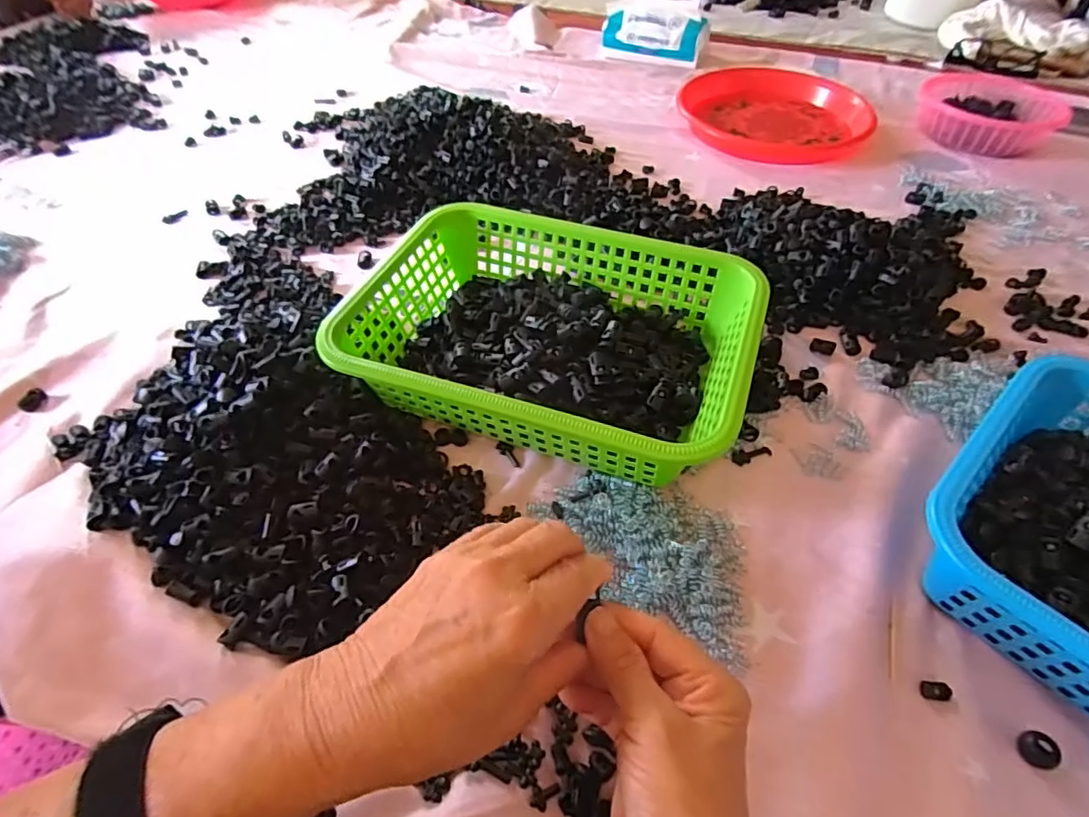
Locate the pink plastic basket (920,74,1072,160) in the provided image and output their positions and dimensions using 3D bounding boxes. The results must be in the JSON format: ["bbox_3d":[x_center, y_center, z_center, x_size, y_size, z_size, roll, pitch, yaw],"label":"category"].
[{"bbox_3d":[0.581,-0.387,0.744,0.167,0.043,0.158,36,60,25],"label":"pink plastic basket"}]

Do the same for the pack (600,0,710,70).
[{"bbox_3d":[0.175,-0.602,0.902,0.164,0.076,0.071,15,53,11],"label":"pack"}]

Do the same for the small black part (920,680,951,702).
[{"bbox_3d":[0.226,0.162,0.325,0.016,0.005,0.011,7,52,5],"label":"small black part"}]

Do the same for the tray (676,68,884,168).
[{"bbox_3d":[0.303,-0.420,0.774,0.217,0.036,0.247,-11,53,-9],"label":"tray"}]

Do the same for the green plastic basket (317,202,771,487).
[{"bbox_3d":[0.007,-0.058,0.451,0.293,0.077,0.209,16,53,11],"label":"green plastic basket"}]

